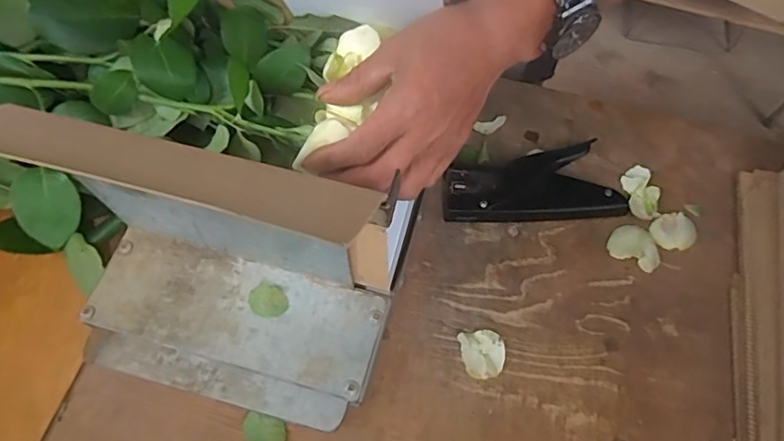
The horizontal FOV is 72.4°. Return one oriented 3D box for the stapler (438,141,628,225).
[{"bbox_3d":[0.120,-0.033,0.475,0.150,0.023,0.073,-3,64,-3],"label":"stapler"}]

